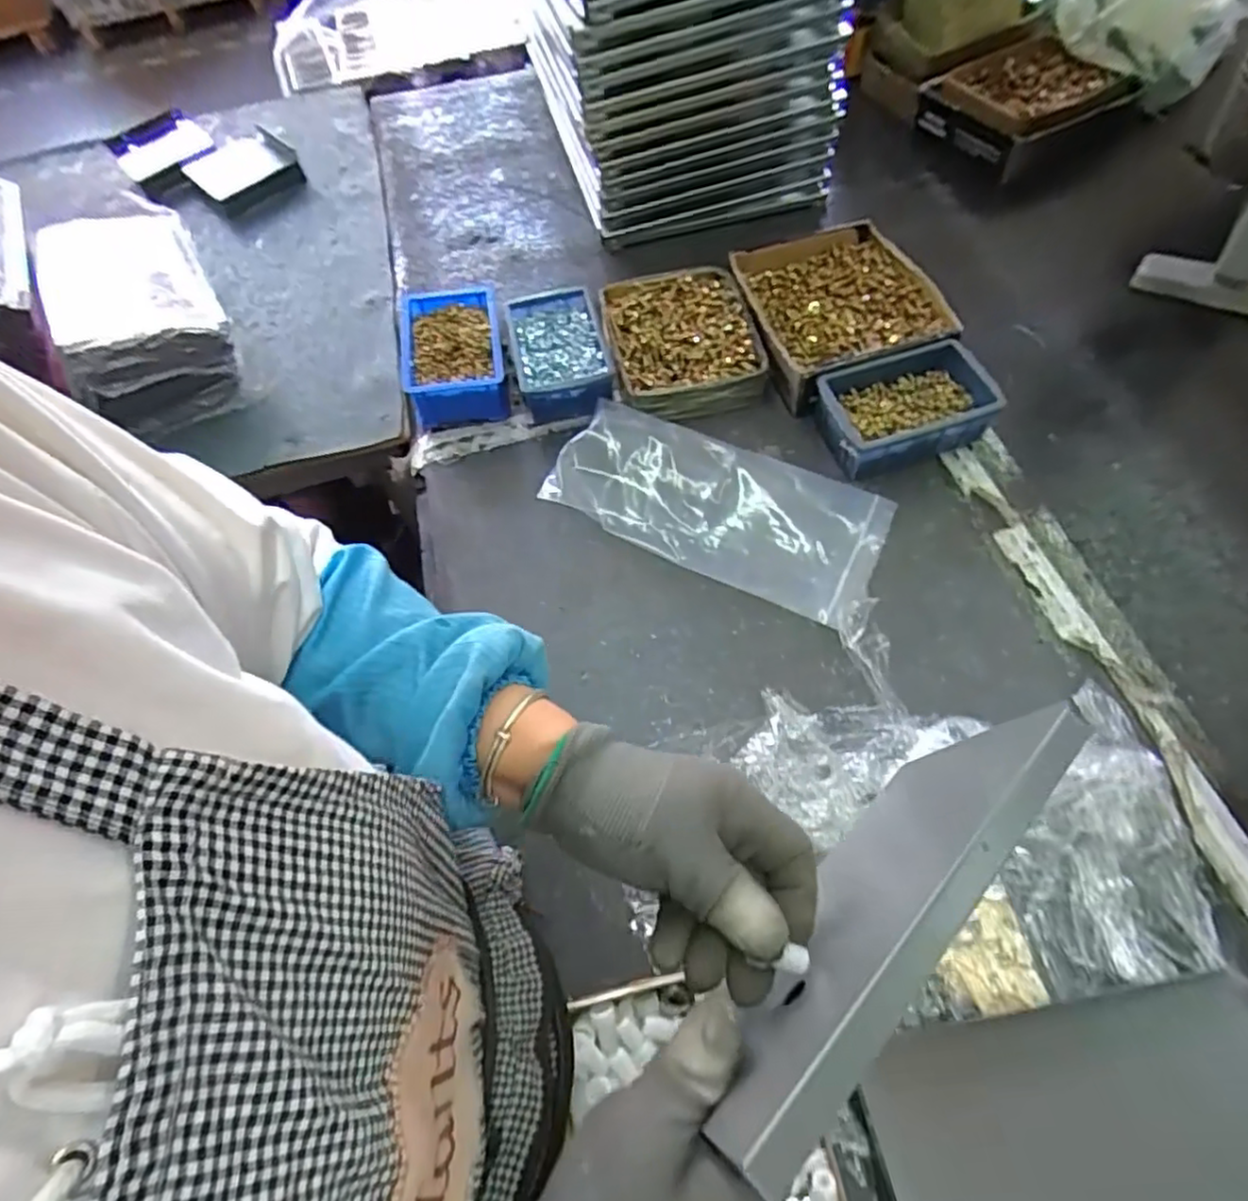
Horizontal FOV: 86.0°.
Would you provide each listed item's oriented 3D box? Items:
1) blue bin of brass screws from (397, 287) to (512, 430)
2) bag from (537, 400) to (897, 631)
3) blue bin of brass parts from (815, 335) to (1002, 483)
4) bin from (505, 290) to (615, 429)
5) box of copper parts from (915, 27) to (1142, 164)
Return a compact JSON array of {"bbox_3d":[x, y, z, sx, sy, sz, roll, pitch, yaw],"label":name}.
[{"bbox_3d":[-0.180,-0.258,0.704,0.104,0.049,0.152,-11,61,-3],"label":"blue bin of brass screws"},{"bbox_3d":[0.083,-0.091,0.601,0.283,0.020,0.140,23,65,17],"label":"bag"},{"bbox_3d":[0.266,-0.182,0.631,0.154,0.048,0.099,-16,62,-6],"label":"blue bin of brass parts"},{"bbox_3d":[-0.069,-0.260,0.705,0.096,0.050,0.153,-10,61,-3],"label":"bin"},{"bbox_3d":[0.496,-0.629,0.846,0.206,0.059,0.157,-27,62,-10],"label":"box of copper parts"}]

